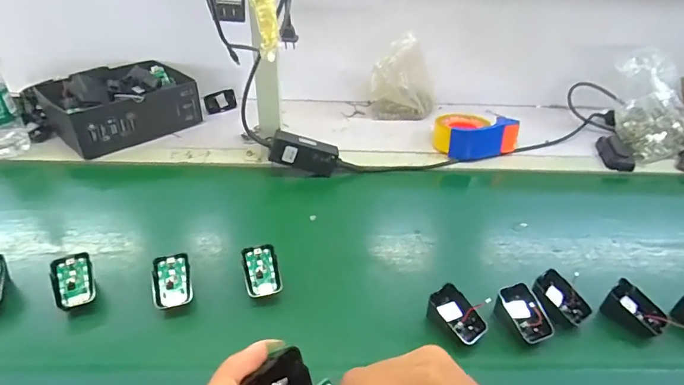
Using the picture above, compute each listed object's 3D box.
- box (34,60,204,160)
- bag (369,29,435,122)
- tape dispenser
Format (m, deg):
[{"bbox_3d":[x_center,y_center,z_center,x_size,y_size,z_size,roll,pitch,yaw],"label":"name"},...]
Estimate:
[{"bbox_3d":[-0.434,-0.180,0.855,0.183,0.090,0.239,32,46,33],"label":"box"},{"bbox_3d":[0.133,-0.235,0.915,0.135,0.162,0.081,13,38,12],"label":"bag"},{"bbox_3d":[0.260,-0.108,0.845,0.152,0.079,0.096,4,37,1],"label":"tape dispenser"}]

